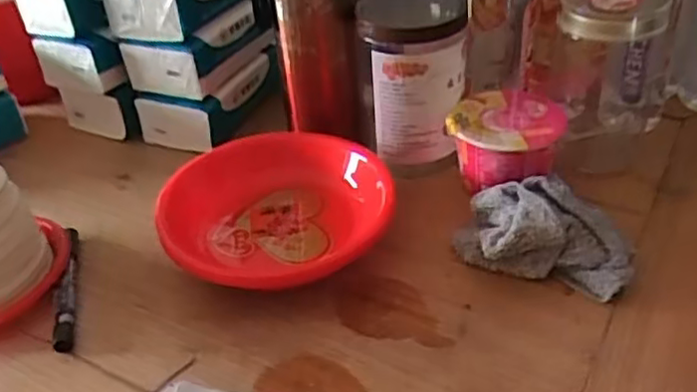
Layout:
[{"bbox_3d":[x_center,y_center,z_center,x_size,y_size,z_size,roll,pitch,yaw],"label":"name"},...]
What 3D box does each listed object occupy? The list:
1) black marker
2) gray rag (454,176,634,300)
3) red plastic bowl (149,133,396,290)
[{"bbox_3d":[-0.222,0.069,0.545,0.014,0.019,0.136,-12,38,-9],"label":"black marker"},{"bbox_3d":[0.153,0.025,0.535,0.131,0.051,0.092,10,39,18],"label":"gray rag"},{"bbox_3d":[-0.057,0.014,0.578,0.181,0.059,0.181,-3,37,2],"label":"red plastic bowl"}]

